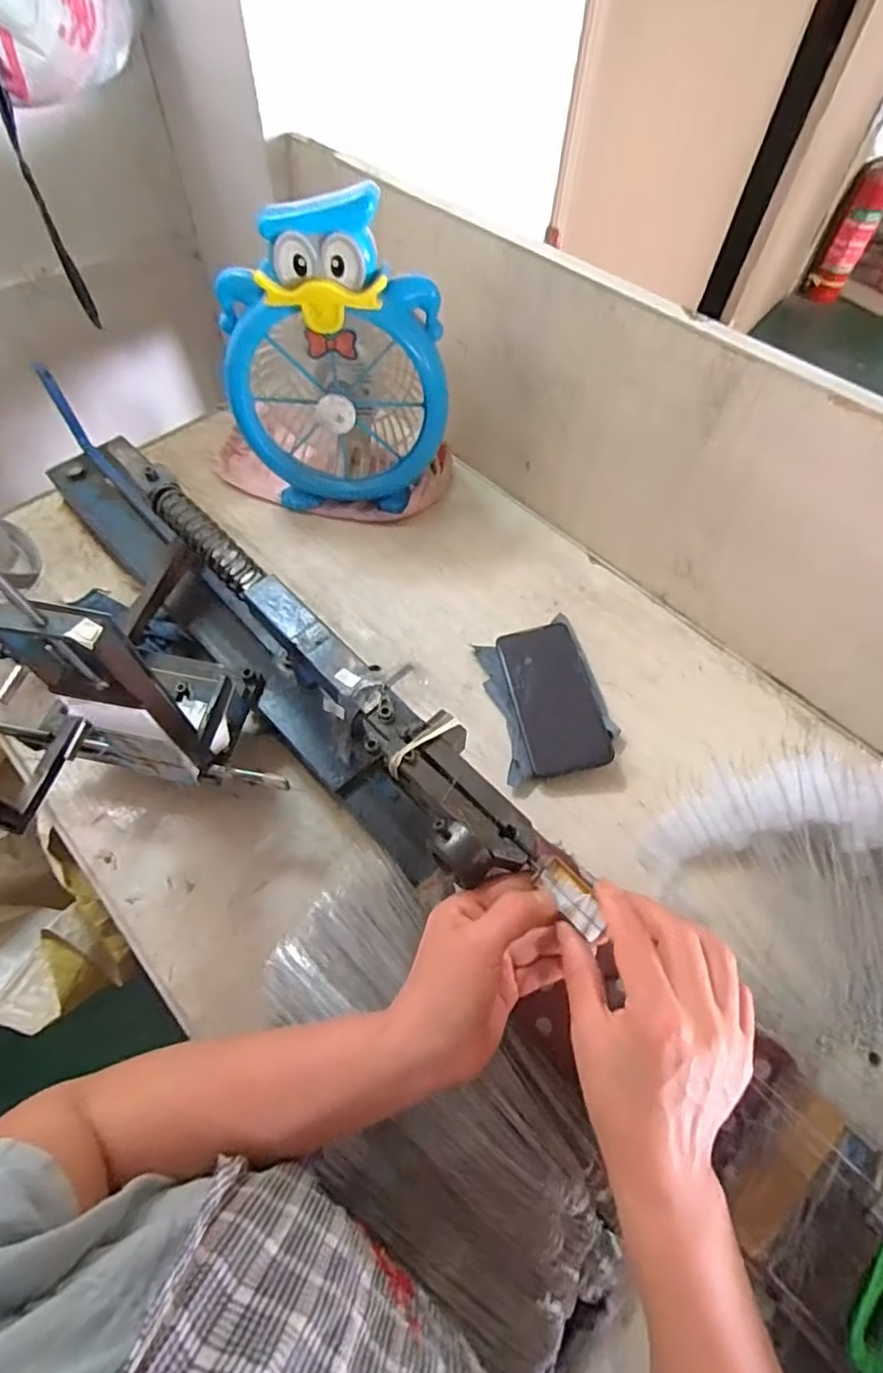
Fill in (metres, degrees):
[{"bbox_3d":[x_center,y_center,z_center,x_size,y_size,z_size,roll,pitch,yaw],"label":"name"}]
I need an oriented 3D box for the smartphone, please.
[{"bbox_3d":[0.108,0.008,0.586,0.076,0.012,0.157,-16,61,7],"label":"smartphone"}]

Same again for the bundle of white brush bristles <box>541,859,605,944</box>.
[{"bbox_3d":[0.079,0.128,0.356,0.021,0.005,0.048,-27,66,-16],"label":"bundle of white brush bristles"}]

